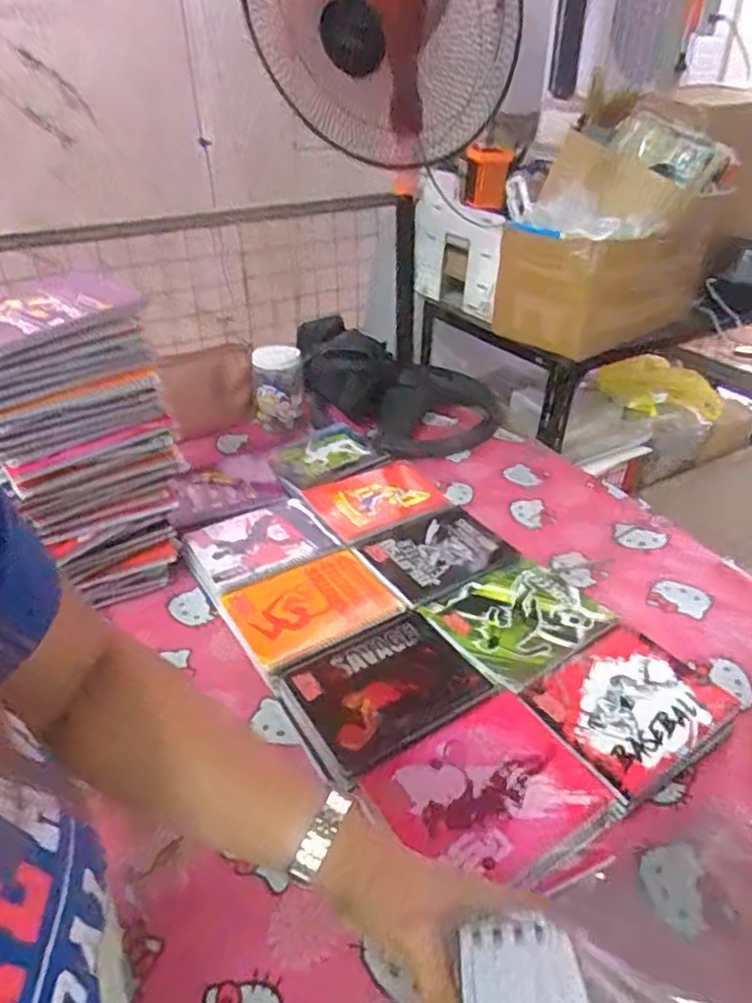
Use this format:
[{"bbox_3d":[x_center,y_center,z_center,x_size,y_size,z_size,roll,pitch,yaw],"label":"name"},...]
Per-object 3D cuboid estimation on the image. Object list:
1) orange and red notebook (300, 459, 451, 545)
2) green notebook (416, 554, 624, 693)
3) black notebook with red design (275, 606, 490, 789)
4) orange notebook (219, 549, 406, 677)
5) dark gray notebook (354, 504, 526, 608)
[{"bbox_3d":[0.003,-0.006,1.086,0.225,0.020,0.175,-20,43,-29],"label":"orange and red notebook"},{"bbox_3d":[0.183,0.146,0.844,0.199,0.020,0.175,-23,40,-29],"label":"green notebook"},{"bbox_3d":[0.008,0.208,0.745,0.211,0.009,0.171,-21,39,-28],"label":"black notebook with red design"},{"bbox_3d":[-0.083,0.138,0.865,0.201,0.009,0.160,-21,43,-23],"label":"orange notebook"},{"bbox_3d":[0.091,0.072,0.968,0.215,0.022,0.181,-23,40,-29],"label":"dark gray notebook"}]

